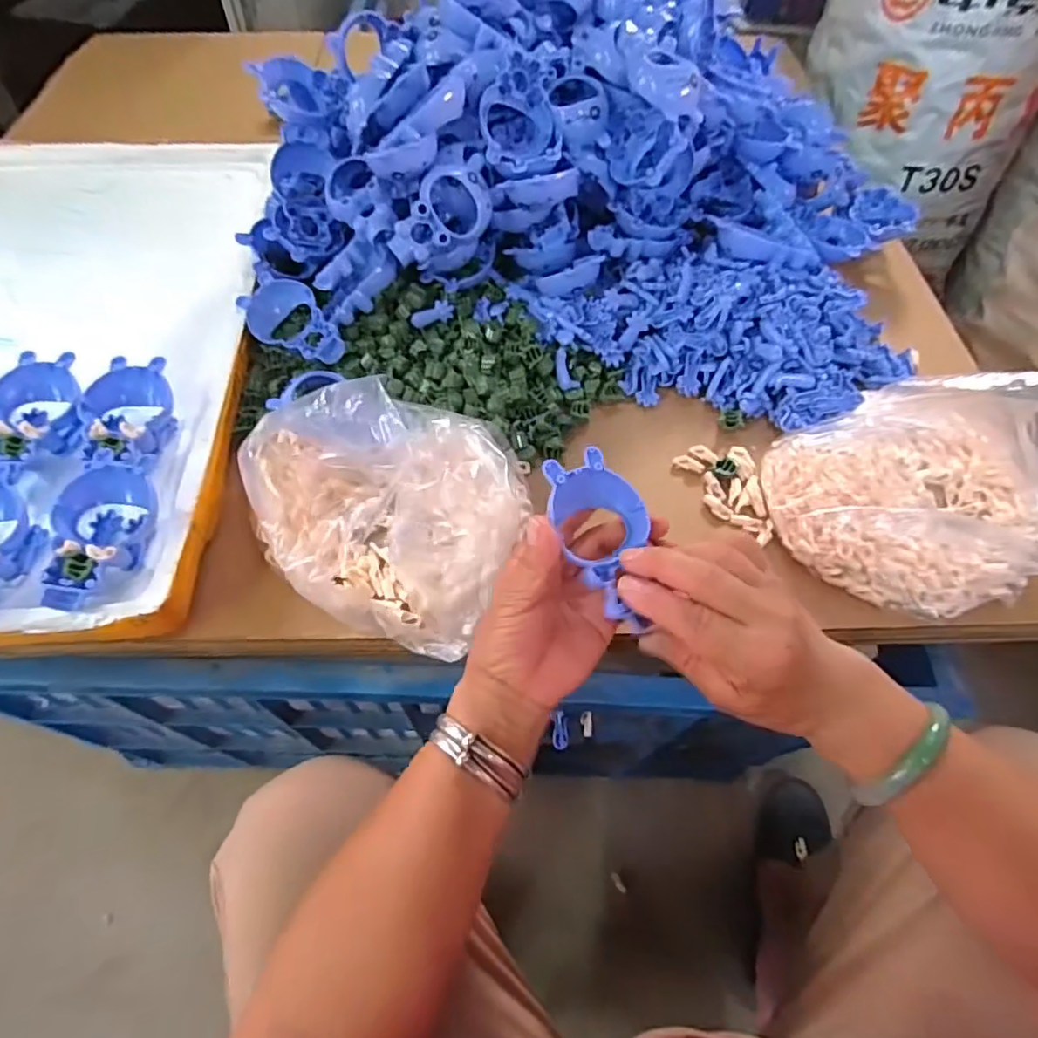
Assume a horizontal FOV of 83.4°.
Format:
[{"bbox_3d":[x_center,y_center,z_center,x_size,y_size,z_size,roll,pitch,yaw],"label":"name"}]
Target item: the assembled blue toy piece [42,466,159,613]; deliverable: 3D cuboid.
[{"bbox_3d":[-0.262,0.010,0.370,0.061,0.030,0.086,-9,58,-8],"label":"assembled blue toy piece"}]

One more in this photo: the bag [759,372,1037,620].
[{"bbox_3d":[0.296,-0.030,0.407,0.196,0.106,0.172,-14,59,-11],"label":"bag"}]

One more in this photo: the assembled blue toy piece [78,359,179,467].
[{"bbox_3d":[-0.283,-0.068,0.420,0.057,0.031,0.102,-8,58,-7],"label":"assembled blue toy piece"}]

